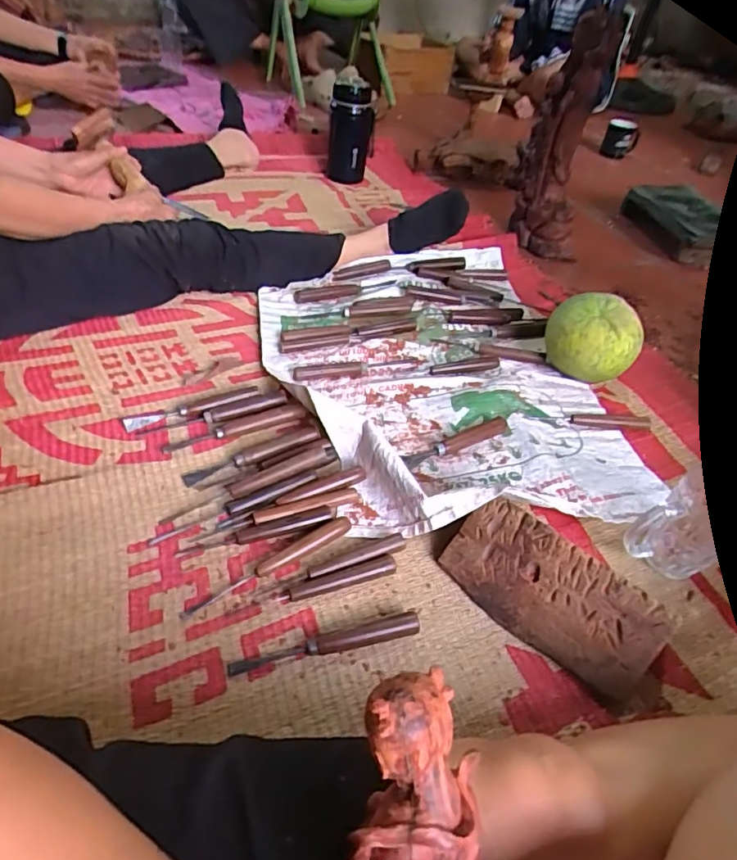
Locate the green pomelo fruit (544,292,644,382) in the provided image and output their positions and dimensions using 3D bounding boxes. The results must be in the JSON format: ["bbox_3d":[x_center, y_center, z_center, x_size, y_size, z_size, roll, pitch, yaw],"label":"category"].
[{"bbox_3d":[0.331,-0.134,0.808,0.103,0.121,0.119,-11,47,-19],"label":"green pomelo fruit"}]

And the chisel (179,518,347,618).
[{"bbox_3d":[-0.098,0.137,0.543,0.188,0.014,0.017,-24,52,-29],"label":"chisel"}]

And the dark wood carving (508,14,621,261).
[{"bbox_3d":[0.394,-0.581,1.076,0.131,0.406,0.136,17,45,9],"label":"dark wood carving"}]

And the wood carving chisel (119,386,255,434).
[{"bbox_3d":[-0.228,-0.029,0.694,0.171,0.013,0.024,-16,49,-22],"label":"wood carving chisel"}]

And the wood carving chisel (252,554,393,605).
[{"bbox_3d":[-0.041,0.152,0.536,0.142,0.017,0.014,-10,47,-17],"label":"wood carving chisel"}]

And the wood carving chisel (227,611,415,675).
[{"bbox_3d":[-0.039,0.195,0.492,0.174,0.020,0.021,-5,45,-13],"label":"wood carving chisel"}]

